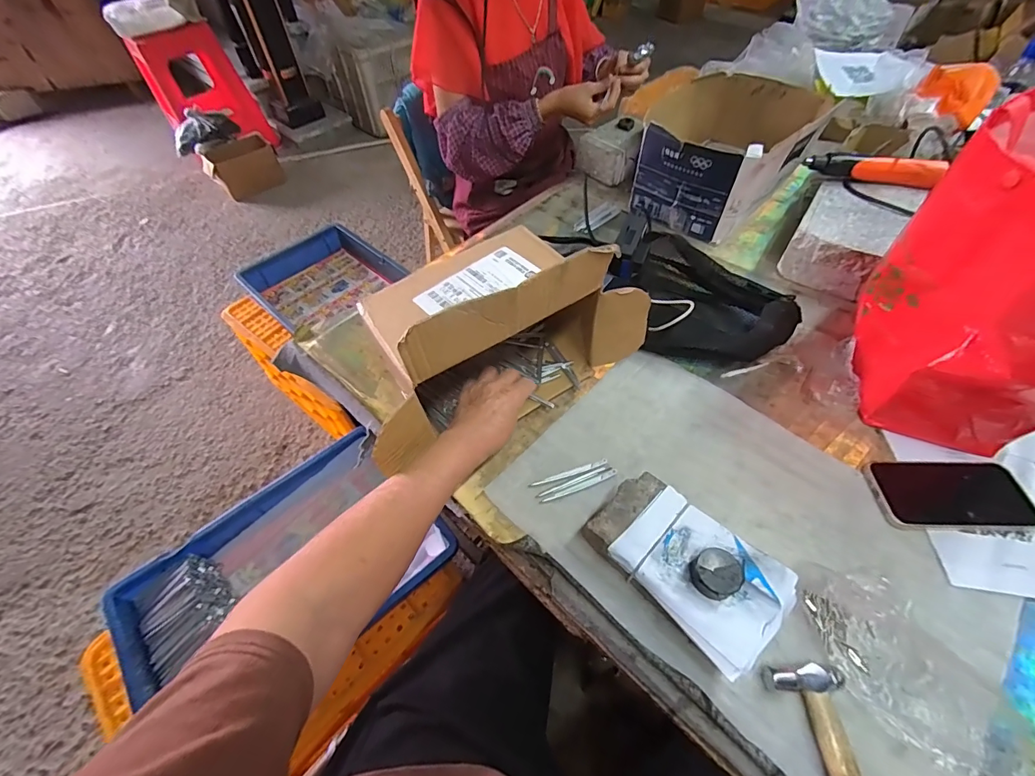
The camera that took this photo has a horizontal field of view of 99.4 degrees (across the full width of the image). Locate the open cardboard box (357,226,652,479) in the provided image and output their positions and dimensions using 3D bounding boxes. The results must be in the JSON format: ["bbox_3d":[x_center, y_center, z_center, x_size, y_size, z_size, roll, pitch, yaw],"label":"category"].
[{"bbox_3d":[-0.032,-0.067,0.487,0.318,0.201,0.165,-28,57,-19],"label":"open cardboard box"}]

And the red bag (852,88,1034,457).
[{"bbox_3d":[0.504,-0.095,0.439,0.245,0.299,0.210,-26,56,-18],"label":"red bag"}]

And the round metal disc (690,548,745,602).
[{"bbox_3d":[0.175,0.161,0.383,0.040,0.017,0.038,-1,54,2],"label":"round metal disc"}]

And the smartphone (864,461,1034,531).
[{"bbox_3d":[0.455,0.111,0.463,0.152,0.009,0.075,0,53,2],"label":"smartphone"}]

